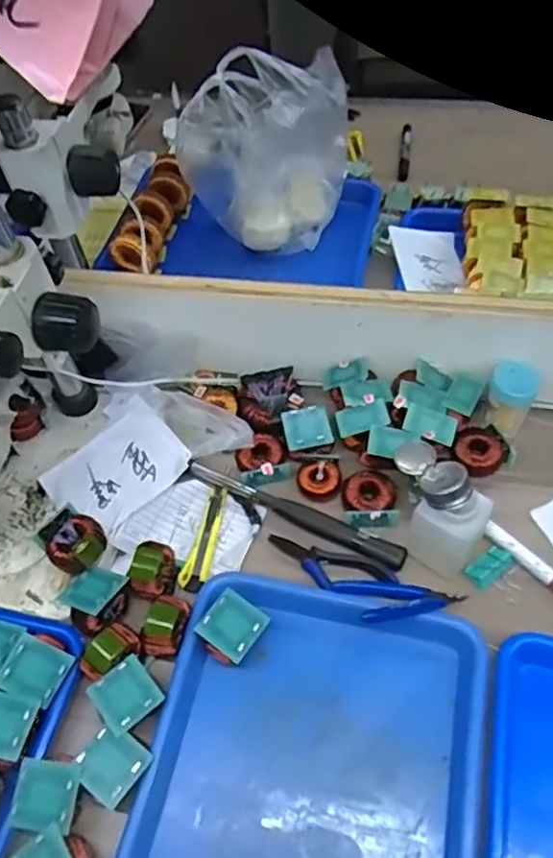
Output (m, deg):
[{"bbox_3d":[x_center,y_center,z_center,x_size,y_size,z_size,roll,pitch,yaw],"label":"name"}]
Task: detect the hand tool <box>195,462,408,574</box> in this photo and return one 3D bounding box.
[{"bbox_3d":[0.014,0.083,0.618,0.230,0.022,0.024,21,59,18],"label":"hand tool"}]

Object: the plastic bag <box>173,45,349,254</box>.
[{"bbox_3d":[-0.014,-0.355,0.778,0.187,0.176,0.170,6,56,9],"label":"plastic bag"}]

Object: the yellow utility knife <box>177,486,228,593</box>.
[{"bbox_3d":[-0.068,0.104,0.605,0.024,0.016,0.112,6,56,9],"label":"yellow utility knife"}]

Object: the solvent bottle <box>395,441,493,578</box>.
[{"bbox_3d":[0.137,0.068,0.551,0.058,0.093,0.094,-39,61,-20],"label":"solvent bottle"}]

